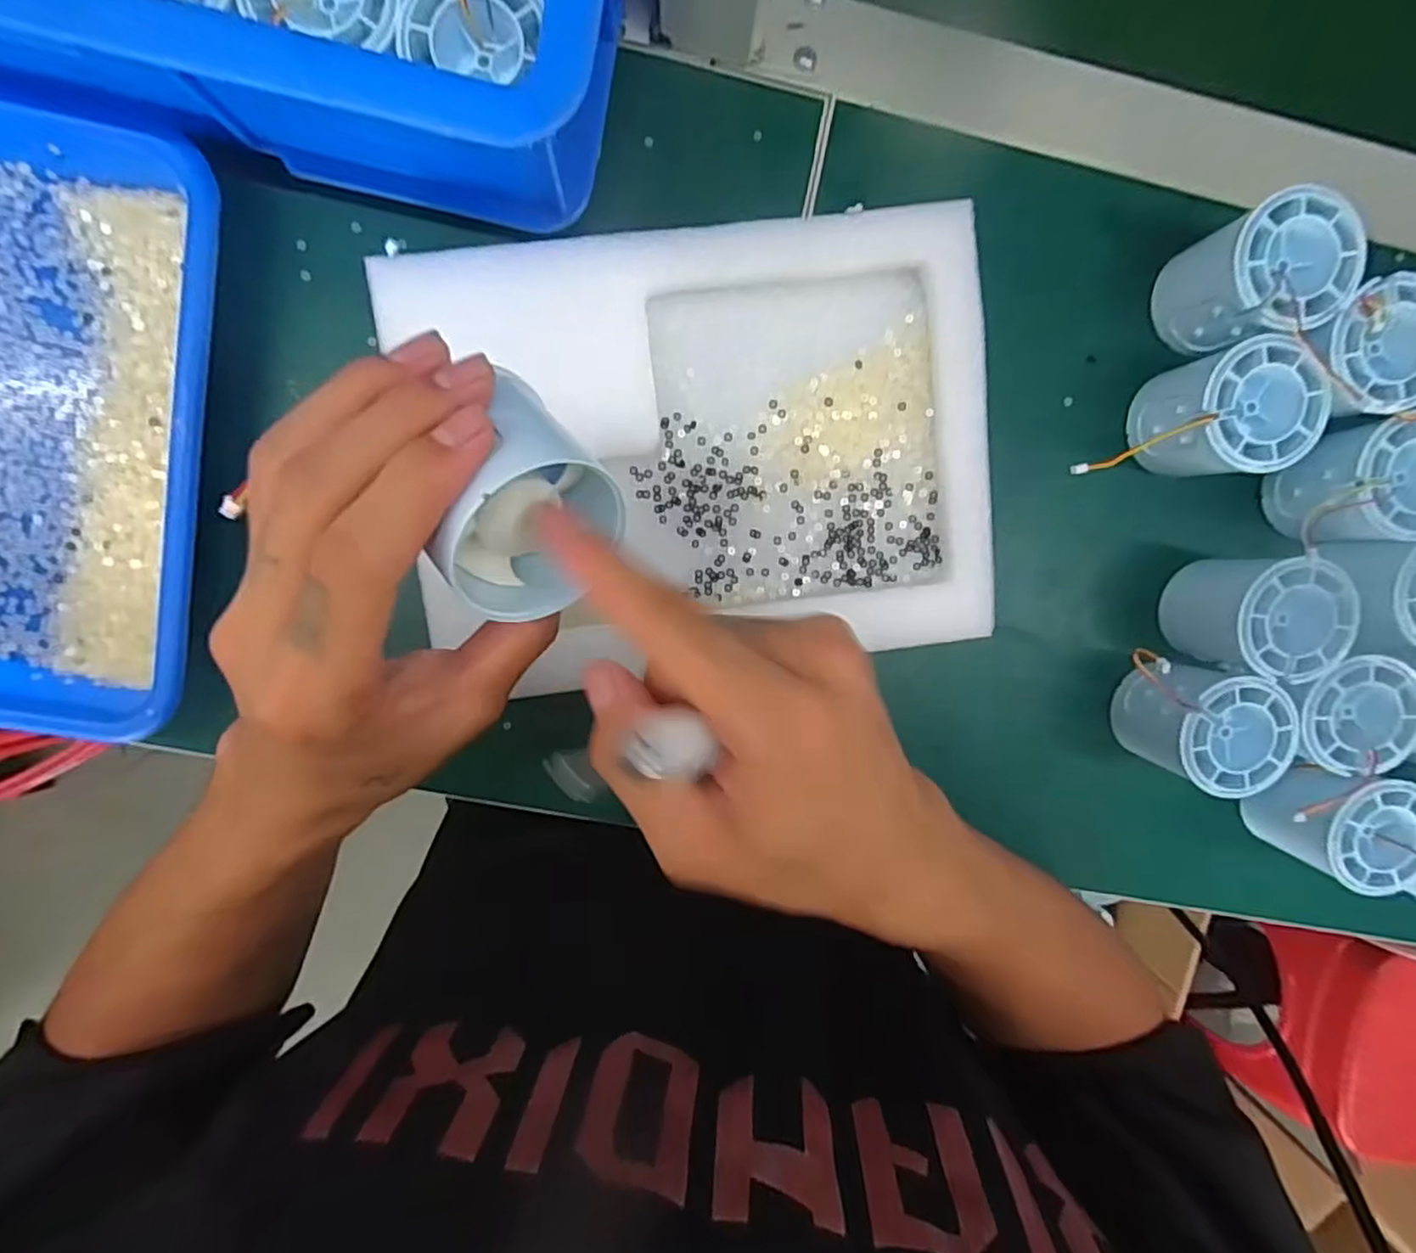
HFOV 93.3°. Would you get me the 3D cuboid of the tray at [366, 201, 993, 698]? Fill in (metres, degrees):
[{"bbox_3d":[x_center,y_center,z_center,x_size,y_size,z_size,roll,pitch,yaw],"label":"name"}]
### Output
[{"bbox_3d":[0.001,-0.078,0.302,0.238,0.034,0.185,-8,99,-3],"label":"tray"}]

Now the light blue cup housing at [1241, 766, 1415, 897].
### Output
[{"bbox_3d":[0.316,0.096,0.335,0.059,0.051,0.051,17,97,-7],"label":"light blue cup housing"}]

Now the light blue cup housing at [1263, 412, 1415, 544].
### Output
[{"bbox_3d":[0.308,-0.068,0.313,0.059,0.048,0.052,-4,99,-4],"label":"light blue cup housing"}]

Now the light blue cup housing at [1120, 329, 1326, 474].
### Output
[{"bbox_3d":[0.230,-0.096,0.304,0.051,0.056,0.053,0,99,-4],"label":"light blue cup housing"}]

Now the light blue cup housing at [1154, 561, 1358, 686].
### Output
[{"bbox_3d":[0.257,-0.007,0.321,0.059,0.056,0.054,14,97,-6],"label":"light blue cup housing"}]

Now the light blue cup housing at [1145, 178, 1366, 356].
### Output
[{"bbox_3d":[0.242,-0.155,0.301,0.049,0.057,0.052,-1,99,-4],"label":"light blue cup housing"}]

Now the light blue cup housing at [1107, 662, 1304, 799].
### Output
[{"bbox_3d":[0.237,0.046,0.329,0.053,0.060,0.051,7,98,-5],"label":"light blue cup housing"}]

